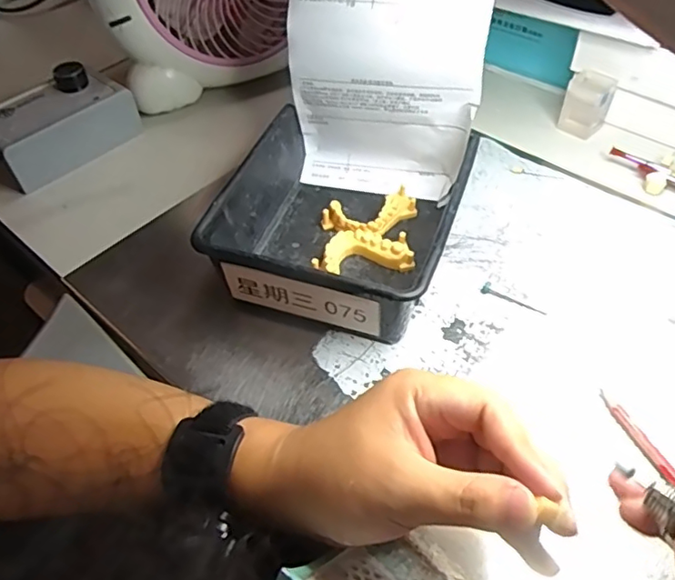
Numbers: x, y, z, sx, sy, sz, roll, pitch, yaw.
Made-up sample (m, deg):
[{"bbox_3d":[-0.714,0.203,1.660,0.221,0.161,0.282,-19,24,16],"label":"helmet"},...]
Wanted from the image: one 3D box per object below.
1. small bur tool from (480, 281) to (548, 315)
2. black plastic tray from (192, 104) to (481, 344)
[{"bbox_3d":[0.128,0.007,0.423,0.048,0.007,0.010,28,56,25],"label":"small bur tool"},{"bbox_3d":[0.005,-0.051,0.439,0.160,0.067,0.166,15,52,15],"label":"black plastic tray"}]

